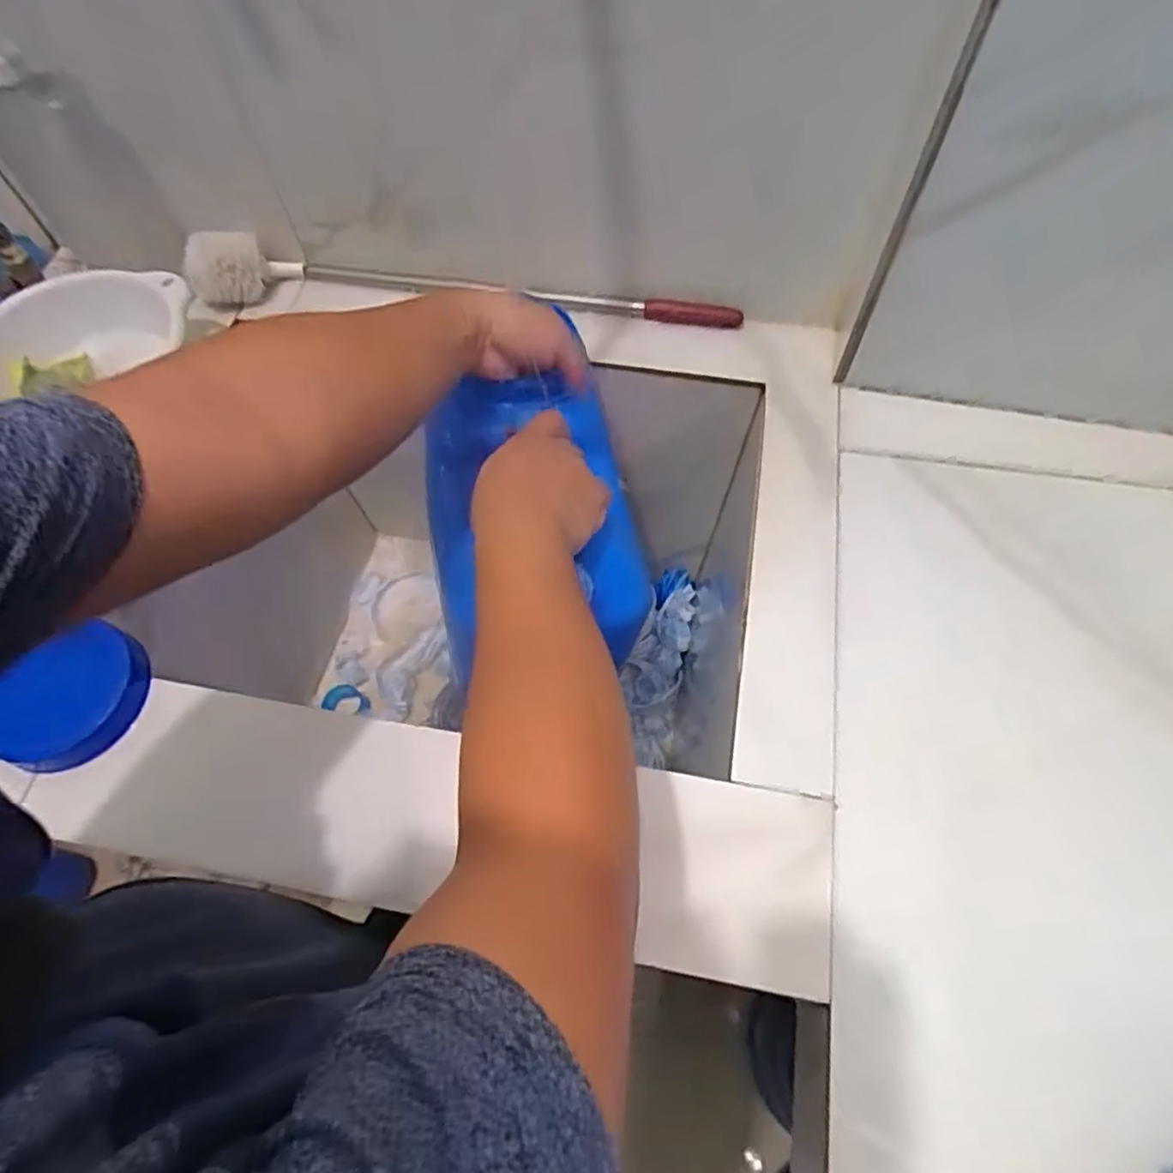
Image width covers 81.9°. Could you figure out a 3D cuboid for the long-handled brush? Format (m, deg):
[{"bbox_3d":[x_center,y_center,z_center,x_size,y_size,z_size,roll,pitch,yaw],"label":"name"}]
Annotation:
[{"bbox_3d":[-0.171,-0.328,0.713,0.518,0.061,0.076,7,63,6],"label":"long-handled brush"}]

